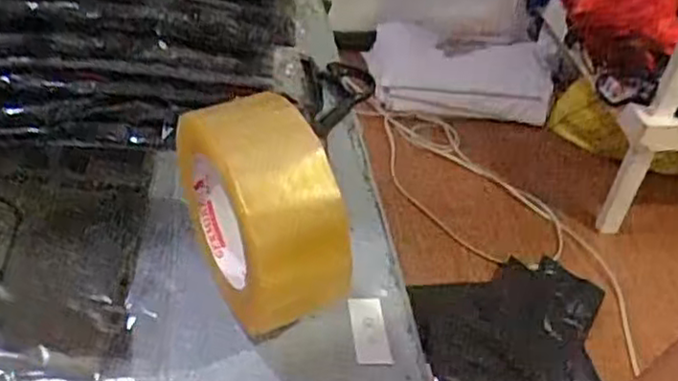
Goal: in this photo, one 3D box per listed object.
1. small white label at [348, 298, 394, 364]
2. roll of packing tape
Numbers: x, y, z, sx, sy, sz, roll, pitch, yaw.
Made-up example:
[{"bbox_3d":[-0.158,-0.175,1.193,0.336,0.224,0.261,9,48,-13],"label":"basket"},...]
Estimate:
[{"bbox_3d":[0.019,0.083,0.422,0.021,0.004,0.048,-1,42,-9],"label":"small white label"},{"bbox_3d":[-0.043,0.019,0.389,0.061,0.127,0.111,-16,46,-23],"label":"roll of packing tape"}]

